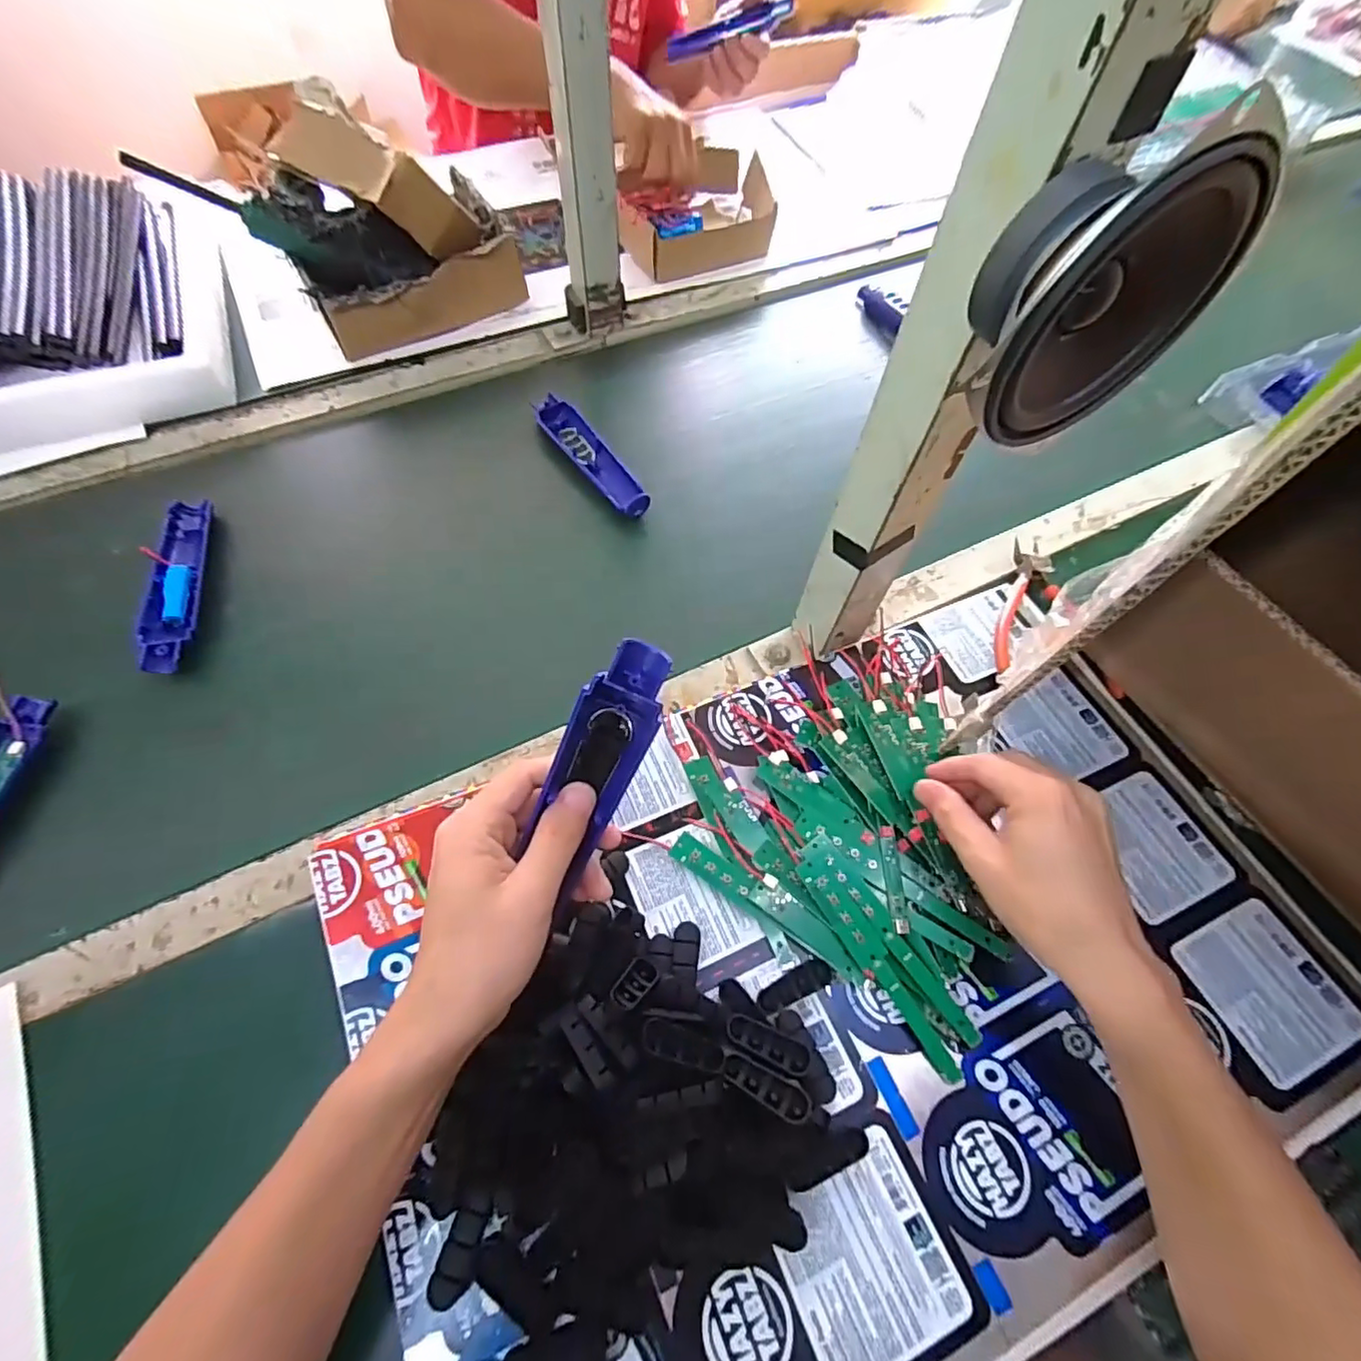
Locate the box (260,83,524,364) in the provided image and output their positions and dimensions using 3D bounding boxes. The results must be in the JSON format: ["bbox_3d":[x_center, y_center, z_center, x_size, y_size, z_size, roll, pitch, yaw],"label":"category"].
[{"bbox_3d":[-0.295,-0.452,0.628,0.208,0.138,0.219,-29,66,-17],"label":"box"}]

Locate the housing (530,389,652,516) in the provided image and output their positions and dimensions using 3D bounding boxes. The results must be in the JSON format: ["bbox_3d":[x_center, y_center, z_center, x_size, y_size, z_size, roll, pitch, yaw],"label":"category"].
[{"bbox_3d":[-0.081,-0.208,0.580,0.036,0.027,0.159,-33,67,-19],"label":"housing"}]

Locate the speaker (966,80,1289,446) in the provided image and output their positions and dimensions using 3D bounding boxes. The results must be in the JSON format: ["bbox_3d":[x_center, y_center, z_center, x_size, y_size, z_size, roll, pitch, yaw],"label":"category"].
[{"bbox_3d":[0.139,-0.139,0.216,0.095,0.089,0.046,-24,65,-15],"label":"speaker"}]

